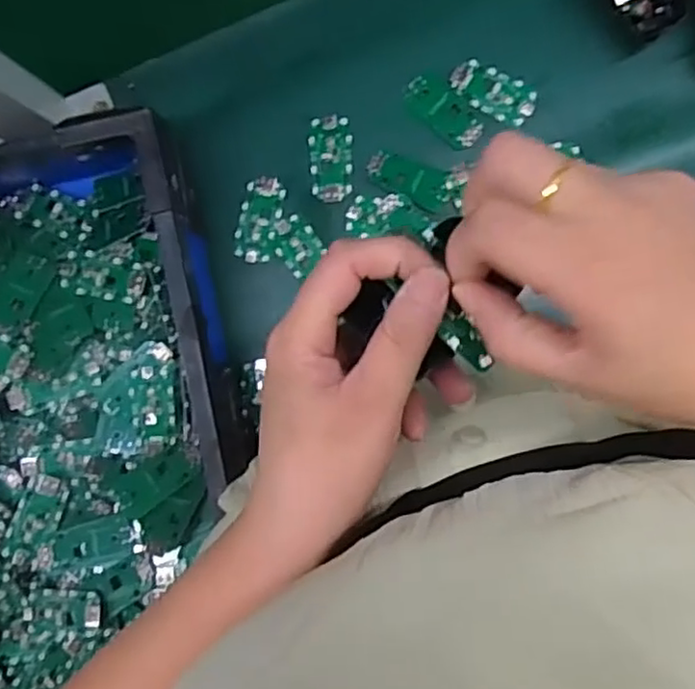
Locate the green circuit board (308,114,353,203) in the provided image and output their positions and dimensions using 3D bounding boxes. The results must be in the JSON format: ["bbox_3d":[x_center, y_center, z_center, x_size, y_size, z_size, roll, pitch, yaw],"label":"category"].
[{"bbox_3d":[-0.013,-0.141,0.516,0.031,0.004,0.065,-4,91,4],"label":"green circuit board"}]

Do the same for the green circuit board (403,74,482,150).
[{"bbox_3d":[0.071,-0.174,0.504,0.064,0.004,0.031,44,94,2],"label":"green circuit board"}]

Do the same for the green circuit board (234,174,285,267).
[{"bbox_3d":[-0.068,-0.095,0.520,0.030,0.004,0.063,14,93,3],"label":"green circuit board"}]

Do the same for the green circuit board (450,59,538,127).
[{"bbox_3d":[0.109,-0.188,0.507,0.065,0.005,0.033,24,93,3],"label":"green circuit board"}]

